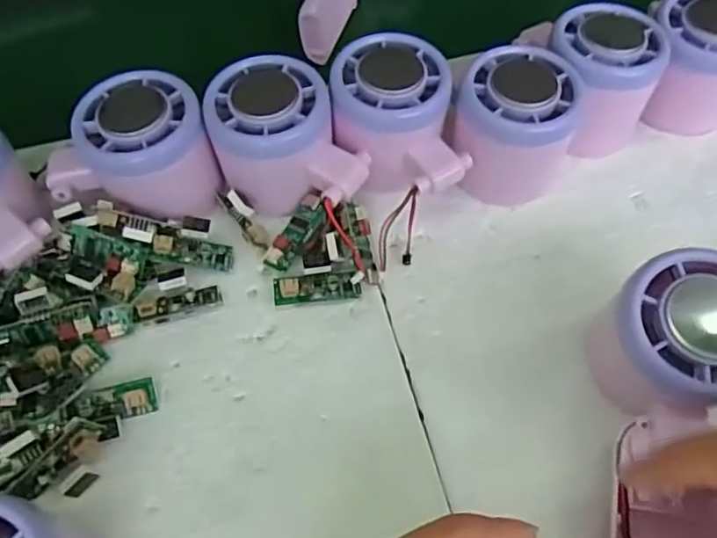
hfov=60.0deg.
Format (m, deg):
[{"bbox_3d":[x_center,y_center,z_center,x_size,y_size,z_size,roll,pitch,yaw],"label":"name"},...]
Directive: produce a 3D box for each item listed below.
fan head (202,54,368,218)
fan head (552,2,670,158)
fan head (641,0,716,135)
[{"bbox_3d":[-0.032,-0.060,0.291,0.073,0.052,0.056,4,60,2],"label":"fan head"},{"bbox_3d":[0.120,-0.094,0.314,0.051,0.055,0.054,-1,60,1],"label":"fan head"},{"bbox_3d":[0.174,-0.105,0.321,0.057,0.053,0.061,30,64,16],"label":"fan head"}]

